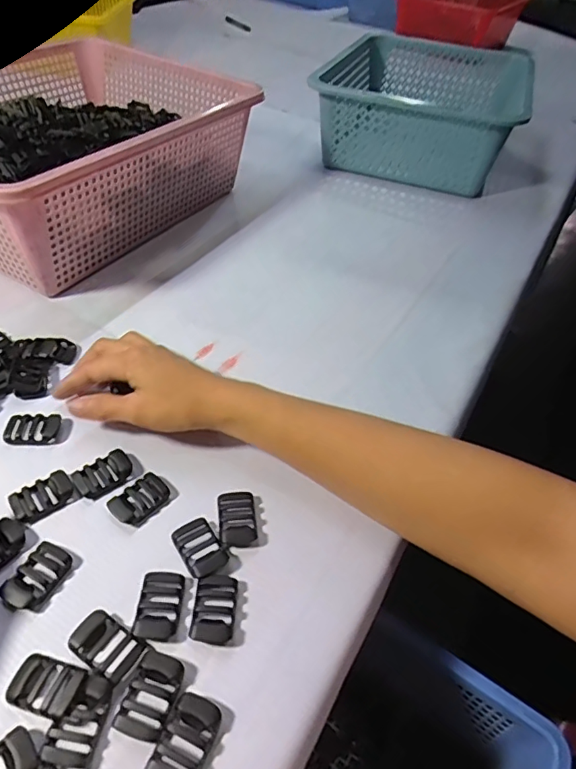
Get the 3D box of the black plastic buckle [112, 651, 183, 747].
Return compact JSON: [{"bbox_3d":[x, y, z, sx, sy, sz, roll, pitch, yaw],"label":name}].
[{"bbox_3d":[-0.070,0.161,0.262,0.025,0.005,0.039,17,46,11],"label":"black plastic buckle"}]

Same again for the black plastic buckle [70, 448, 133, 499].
[{"bbox_3d":[-0.129,0.062,0.352,0.038,0.004,0.027,-31,55,-30],"label":"black plastic buckle"}]

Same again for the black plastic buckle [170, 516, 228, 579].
[{"bbox_3d":[-0.056,0.103,0.321,0.025,0.004,0.039,-27,53,-28],"label":"black plastic buckle"}]

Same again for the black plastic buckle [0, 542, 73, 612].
[{"bbox_3d":[-0.150,0.116,0.301,0.025,0.008,0.040,22,48,16],"label":"black plastic buckle"}]

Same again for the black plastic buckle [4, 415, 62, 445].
[{"bbox_3d":[-0.191,0.033,0.377,0.039,0.004,0.026,0,46,-5],"label":"black plastic buckle"}]

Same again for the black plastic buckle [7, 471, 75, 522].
[{"bbox_3d":[-0.164,0.073,0.337,0.024,0.004,0.037,37,53,28],"label":"black plastic buckle"}]

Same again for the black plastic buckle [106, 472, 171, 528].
[{"bbox_3d":[-0.100,0.078,0.341,0.026,0.009,0.038,34,52,26],"label":"black plastic buckle"}]

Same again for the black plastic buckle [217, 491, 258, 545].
[{"bbox_3d":[-0.034,0.088,0.337,0.024,0.004,0.037,-7,46,-11],"label":"black plastic buckle"}]

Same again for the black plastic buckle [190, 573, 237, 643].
[{"bbox_3d":[-0.043,0.131,0.295,0.023,0.007,0.038,4,45,-2],"label":"black plastic buckle"}]

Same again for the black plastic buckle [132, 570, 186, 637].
[{"bbox_3d":[-0.075,0.128,0.295,0.024,0.004,0.037,4,45,-1],"label":"black plastic buckle"}]

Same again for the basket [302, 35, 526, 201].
[{"bbox_3d":[0.221,-0.438,0.796,0.270,0.106,0.353,20,47,14],"label":"basket"}]

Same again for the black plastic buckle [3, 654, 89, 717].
[{"bbox_3d":[-0.126,0.155,0.260,0.037,0.005,0.023,15,46,9],"label":"black plastic buckle"}]

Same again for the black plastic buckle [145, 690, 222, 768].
[{"bbox_3d":[-0.051,0.176,0.249,0.024,0.008,0.038,18,47,13],"label":"black plastic buckle"}]

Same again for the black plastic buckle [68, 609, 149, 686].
[{"bbox_3d":[-0.099,0.145,0.278,0.038,0.009,0.024,28,49,21],"label":"black plastic buckle"}]

